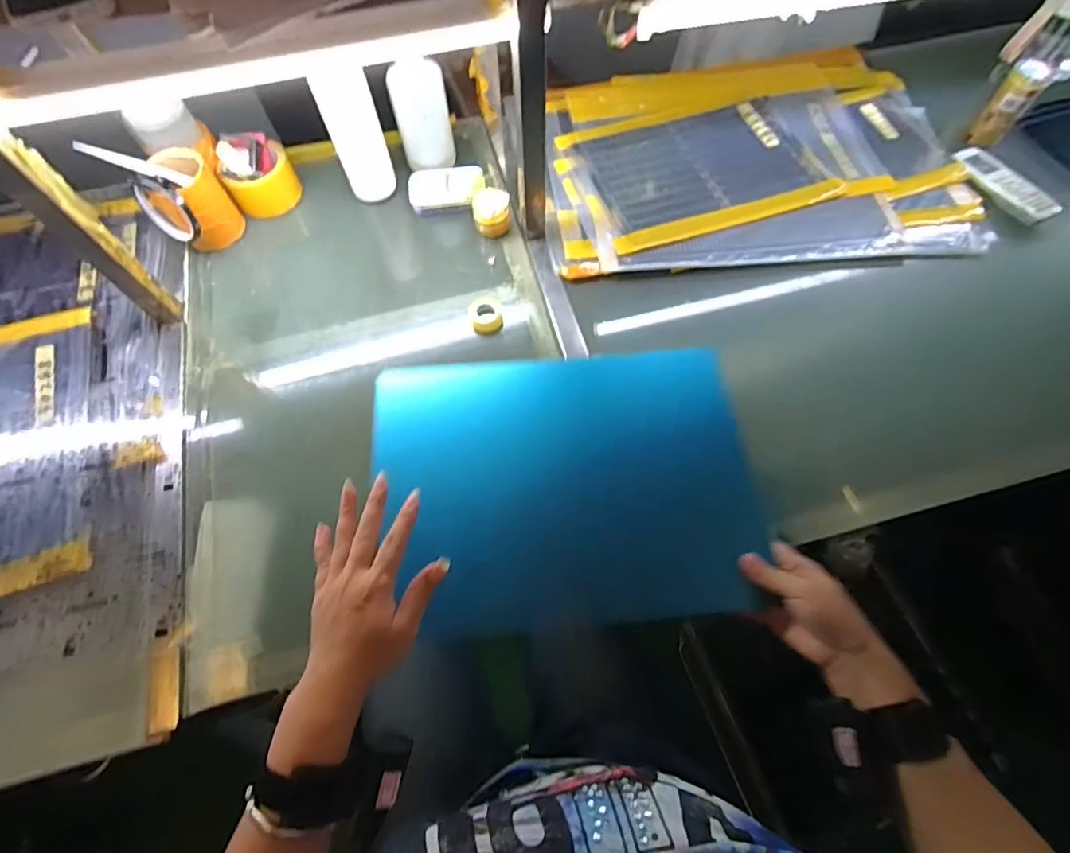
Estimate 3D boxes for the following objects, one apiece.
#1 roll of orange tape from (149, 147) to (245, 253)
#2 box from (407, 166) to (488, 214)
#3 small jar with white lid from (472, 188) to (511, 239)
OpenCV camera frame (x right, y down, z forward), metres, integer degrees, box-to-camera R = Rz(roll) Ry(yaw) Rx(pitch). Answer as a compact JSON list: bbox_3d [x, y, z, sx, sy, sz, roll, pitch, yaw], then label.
[{"bbox_3d":[-0.476,-0.311,0.717,0.072,0.120,0.079,16,67,6],"label":"roll of orange tape"},{"bbox_3d":[-0.133,-0.362,0.781,0.115,0.023,0.067,-11,66,-4],"label":"box"},{"bbox_3d":[-0.063,-0.313,0.746,0.053,0.050,0.053,-5,66,-1],"label":"small jar with white lid"}]

